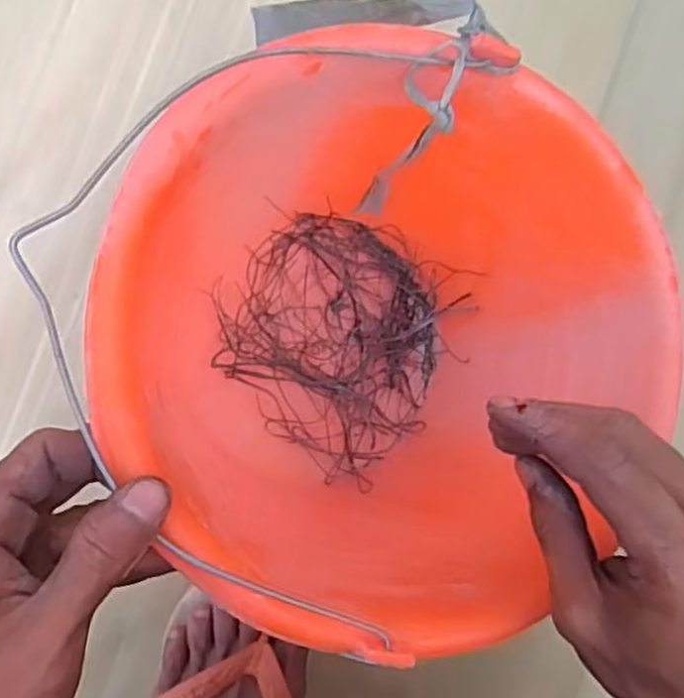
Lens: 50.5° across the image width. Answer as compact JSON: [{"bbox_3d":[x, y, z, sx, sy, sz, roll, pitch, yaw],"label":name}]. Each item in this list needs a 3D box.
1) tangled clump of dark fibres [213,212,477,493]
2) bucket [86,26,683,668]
[{"bbox_3d":[-0.001,-0.006,0.423,0.132,0.034,0.124,42,86,-8],"label":"tangled clump of dark fibres"},{"bbox_3d":[0.021,-0.010,0.339,0.214,0.189,0.223,0,93,-4],"label":"bucket"}]

